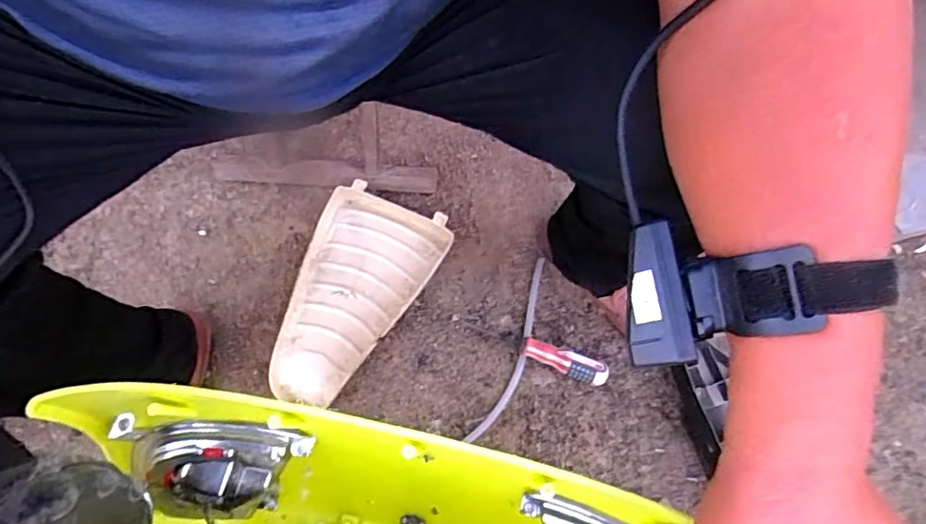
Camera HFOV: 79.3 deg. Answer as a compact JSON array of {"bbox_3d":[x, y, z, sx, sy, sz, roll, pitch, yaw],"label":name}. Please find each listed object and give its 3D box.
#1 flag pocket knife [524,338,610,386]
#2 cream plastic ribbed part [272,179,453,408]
[{"bbox_3d":[0.134,0.131,0.734,0.111,0.041,0.030,25,73,7],"label":"flag pocket knife"},{"bbox_3d":[-0.158,0.042,0.758,0.175,0.033,0.297,26,73,7],"label":"cream plastic ribbed part"}]

